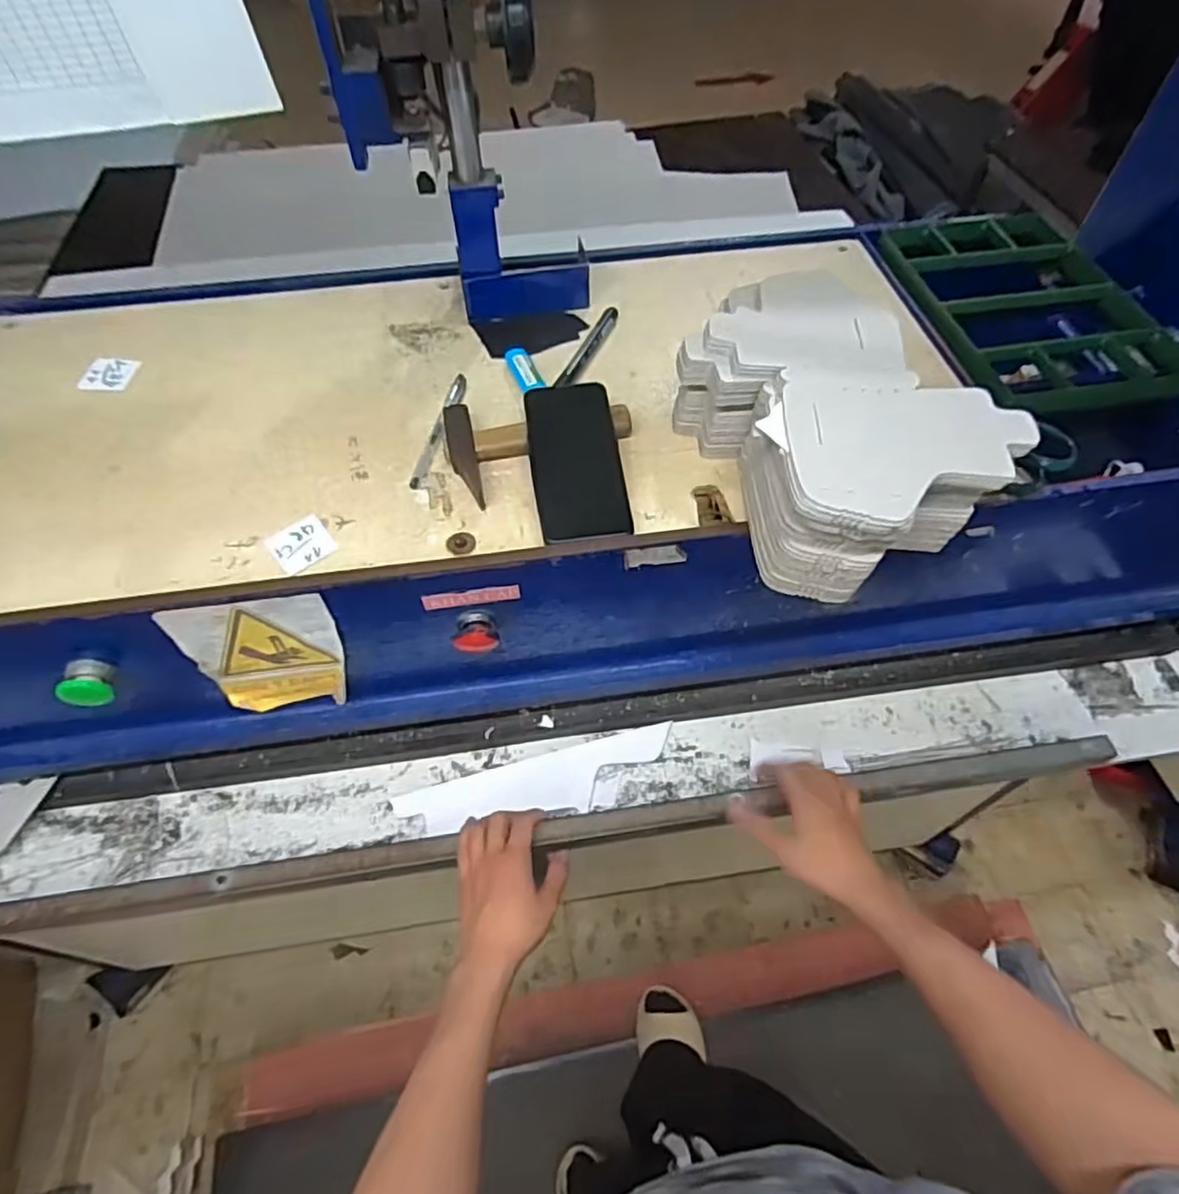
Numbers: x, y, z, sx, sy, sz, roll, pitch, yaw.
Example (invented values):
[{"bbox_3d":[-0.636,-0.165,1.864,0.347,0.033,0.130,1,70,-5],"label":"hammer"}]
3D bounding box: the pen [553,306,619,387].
[{"bbox_3d":[-0.002,-0.256,0.696,0.018,0.018,0.140,18,51,17],"label":"pen"}]

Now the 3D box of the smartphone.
[{"bbox_3d":[-0.011,-0.118,0.586,0.075,0.009,0.151,-8,74,-3],"label":"smartphone"}]

